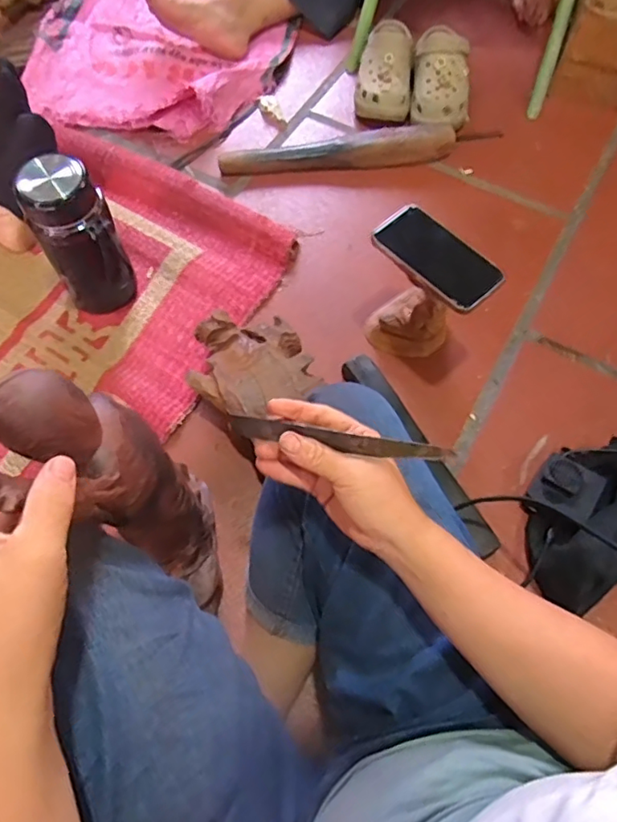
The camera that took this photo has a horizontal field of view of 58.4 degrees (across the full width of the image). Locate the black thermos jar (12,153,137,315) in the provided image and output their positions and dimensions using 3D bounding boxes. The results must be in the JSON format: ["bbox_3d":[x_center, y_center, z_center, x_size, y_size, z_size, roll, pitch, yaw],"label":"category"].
[{"bbox_3d":[-0.298,-0.220,0.730,0.096,0.214,0.077,-29,70,-15],"label":"black thermos jar"}]

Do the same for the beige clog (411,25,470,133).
[{"bbox_3d":[0.233,-0.587,0.970,0.102,0.088,0.203,6,64,2],"label":"beige clog"}]

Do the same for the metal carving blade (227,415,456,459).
[{"bbox_3d":[0.021,0.021,0.403,0.161,0.016,0.010,8,66,5],"label":"metal carving blade"}]

